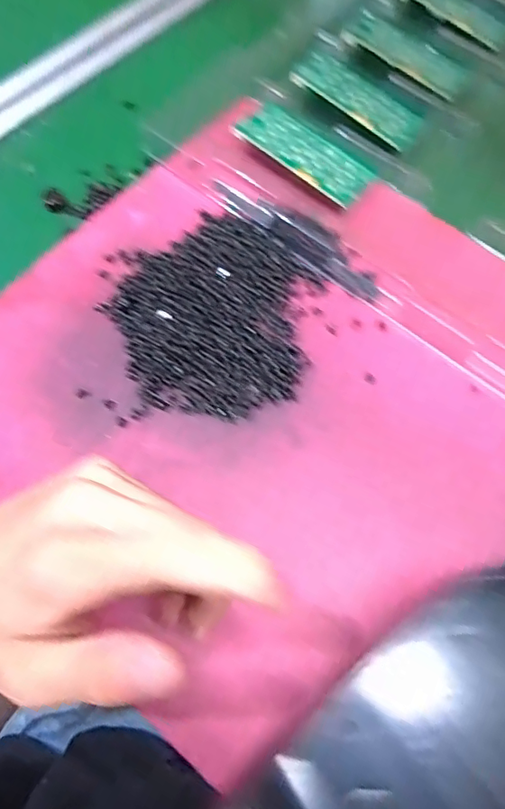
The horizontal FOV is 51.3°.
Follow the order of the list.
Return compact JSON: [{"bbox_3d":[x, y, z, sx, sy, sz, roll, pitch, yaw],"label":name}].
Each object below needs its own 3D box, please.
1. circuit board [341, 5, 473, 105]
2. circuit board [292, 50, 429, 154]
[{"bbox_3d":[0.119,-0.268,0.400,0.096,0.004,0.045,34,70,4],"label":"circuit board"},{"bbox_3d":[0.076,-0.219,0.375,0.098,0.004,0.042,39,69,9],"label":"circuit board"}]

